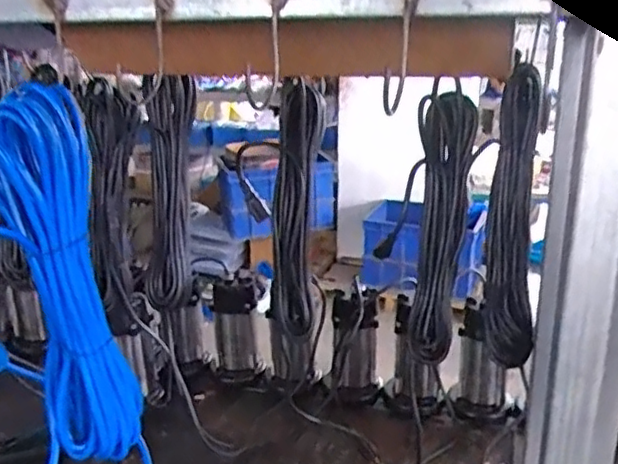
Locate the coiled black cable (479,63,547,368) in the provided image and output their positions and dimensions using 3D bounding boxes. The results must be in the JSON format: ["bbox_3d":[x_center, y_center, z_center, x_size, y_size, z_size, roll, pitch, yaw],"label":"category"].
[{"bbox_3d":[0.246,-0.014,0.768,0.065,0.341,0.064,4,19,14],"label":"coiled black cable"}]

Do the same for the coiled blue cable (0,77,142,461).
[{"bbox_3d":[-0.237,0.049,0.605,0.117,0.353,0.087,-9,20,-24],"label":"coiled blue cable"}]

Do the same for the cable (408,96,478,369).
[{"bbox_3d":[0.166,-0.002,0.813,0.062,0.331,0.057,5,19,16],"label":"cable"}]

